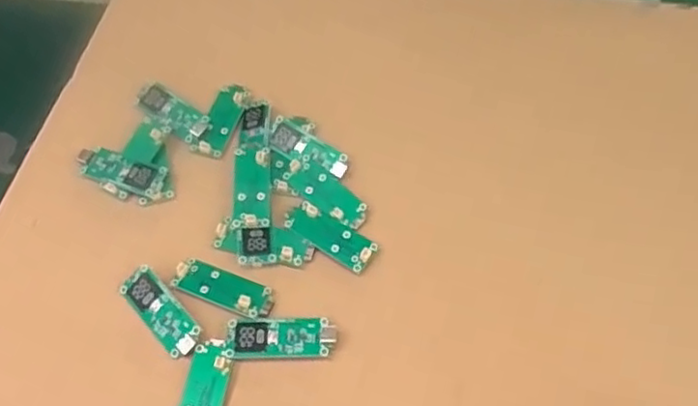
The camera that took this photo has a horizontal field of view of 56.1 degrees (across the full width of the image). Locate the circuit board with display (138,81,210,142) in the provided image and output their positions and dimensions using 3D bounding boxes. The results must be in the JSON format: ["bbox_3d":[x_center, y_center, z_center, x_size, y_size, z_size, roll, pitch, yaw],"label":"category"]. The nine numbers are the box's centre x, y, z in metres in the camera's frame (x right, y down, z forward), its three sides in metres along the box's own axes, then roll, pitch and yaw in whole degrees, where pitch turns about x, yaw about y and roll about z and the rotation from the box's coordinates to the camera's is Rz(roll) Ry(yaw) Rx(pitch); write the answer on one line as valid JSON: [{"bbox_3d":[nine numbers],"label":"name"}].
[{"bbox_3d":[-0.103,-0.052,0.379,0.050,0.006,0.021,33,66,20],"label":"circuit board with display"}]

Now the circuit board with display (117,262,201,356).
[{"bbox_3d":[-0.091,0.053,0.316,0.017,0.004,0.050,-39,65,-19],"label":"circuit board with display"}]

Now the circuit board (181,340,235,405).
[{"bbox_3d":[-0.065,0.088,0.298,0.019,0.006,0.049,8,60,7],"label":"circuit board"}]

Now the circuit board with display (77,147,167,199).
[{"bbox_3d":[-0.125,-0.017,0.360,0.050,0.007,0.018,18,62,13],"label":"circuit board with display"}]

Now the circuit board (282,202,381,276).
[{"bbox_3d":[-0.010,0.016,0.335,0.049,0.004,0.019,31,65,19],"label":"circuit board"}]

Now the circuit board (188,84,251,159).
[{"bbox_3d":[-0.073,-0.049,0.377,0.020,0.004,0.049,21,62,14],"label":"circuit board"}]

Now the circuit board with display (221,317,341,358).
[{"bbox_3d":[-0.032,0.064,0.309,0.051,0.007,0.018,-1,59,2],"label":"circuit board with display"}]

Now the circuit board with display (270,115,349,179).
[{"bbox_3d":[-0.023,-0.029,0.361,0.049,0.005,0.018,30,65,19],"label":"circuit board with display"}]

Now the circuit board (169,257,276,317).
[{"bbox_3d":[-0.062,0.042,0.322,0.051,0.007,0.020,21,62,14],"label":"circuit board"}]

